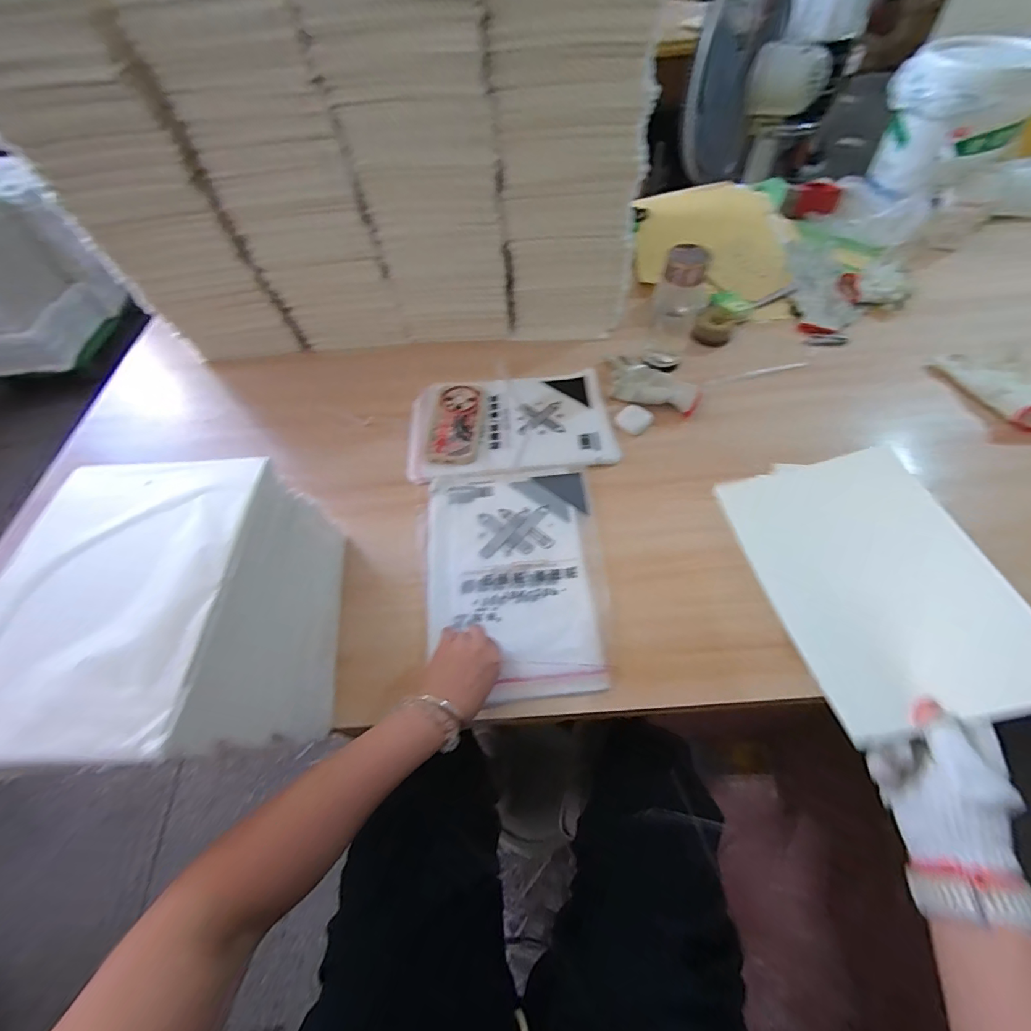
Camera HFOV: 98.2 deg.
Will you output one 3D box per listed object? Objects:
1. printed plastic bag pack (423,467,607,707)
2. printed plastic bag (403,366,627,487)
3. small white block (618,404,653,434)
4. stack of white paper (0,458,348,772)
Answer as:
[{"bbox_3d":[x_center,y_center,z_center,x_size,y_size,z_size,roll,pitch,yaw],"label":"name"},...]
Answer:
[{"bbox_3d":[-0.003,0.076,0.584,0.222,0.015,0.309,-5,56,1],"label":"printed plastic bag pack"},{"bbox_3d":[-0.011,-0.154,0.736,0.325,0.022,0.211,-6,56,0],"label":"printed plastic bag"},{"bbox_3d":[0.191,-0.154,0.716,0.046,0.015,0.049,34,65,24],"label":"small white block"},{"bbox_3d":[-0.306,0.098,0.444,0.187,0.212,0.282,-3,56,1],"label":"stack of white paper"}]

